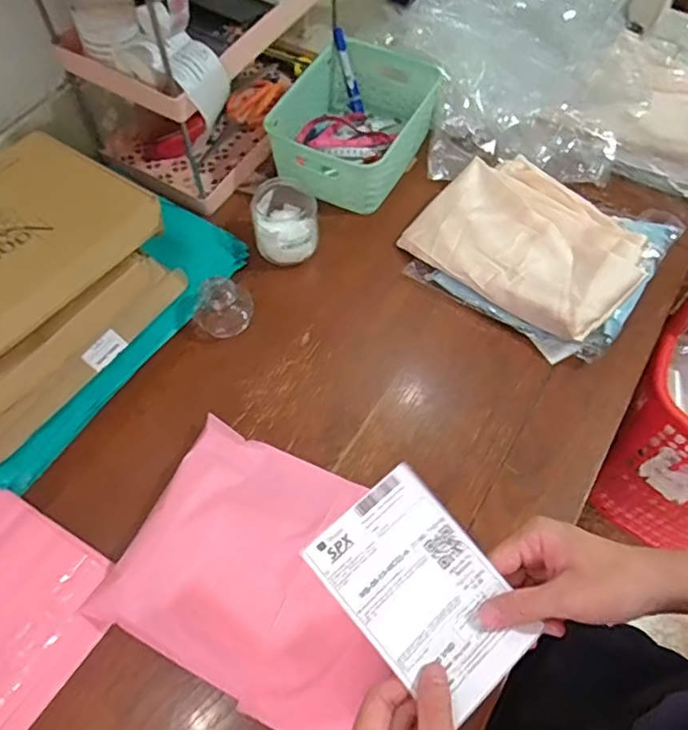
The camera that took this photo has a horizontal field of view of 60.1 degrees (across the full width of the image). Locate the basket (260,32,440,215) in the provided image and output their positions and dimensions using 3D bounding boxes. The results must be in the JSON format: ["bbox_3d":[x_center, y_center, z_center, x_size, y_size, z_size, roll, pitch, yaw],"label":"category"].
[{"bbox_3d":[0.010,-0.370,0.912,0.210,0.106,0.242,24,63,13],"label":"basket"}]

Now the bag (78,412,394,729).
[{"bbox_3d":[-0.075,0.213,0.623,0.291,0.048,0.242,24,63,13],"label":"bag"}]

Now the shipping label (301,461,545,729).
[{"bbox_3d":[0.056,0.158,0.421,0.102,0.007,0.149,-37,77,-20],"label":"shipping label"}]

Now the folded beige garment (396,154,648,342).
[{"bbox_3d":[0.256,-0.171,0.810,0.229,0.032,0.279,-41,66,-15],"label":"folded beige garment"}]

